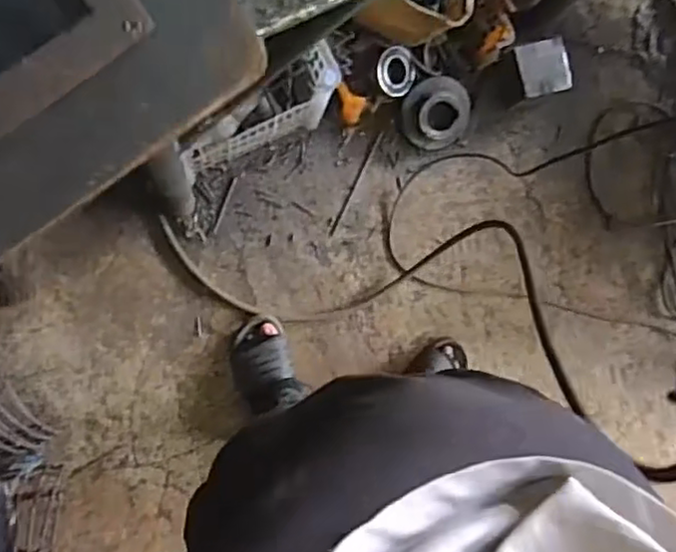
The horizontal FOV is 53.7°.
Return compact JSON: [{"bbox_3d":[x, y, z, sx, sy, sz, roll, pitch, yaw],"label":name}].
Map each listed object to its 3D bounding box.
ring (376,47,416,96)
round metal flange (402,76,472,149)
[{"bbox_3d":[0.109,-0.381,1.244,0.079,0.022,0.088,-7,109,-24],"label":"ring"},{"bbox_3d":[0.191,-0.309,1.272,0.136,0.024,0.134,-5,116,-11],"label":"round metal flange"}]

